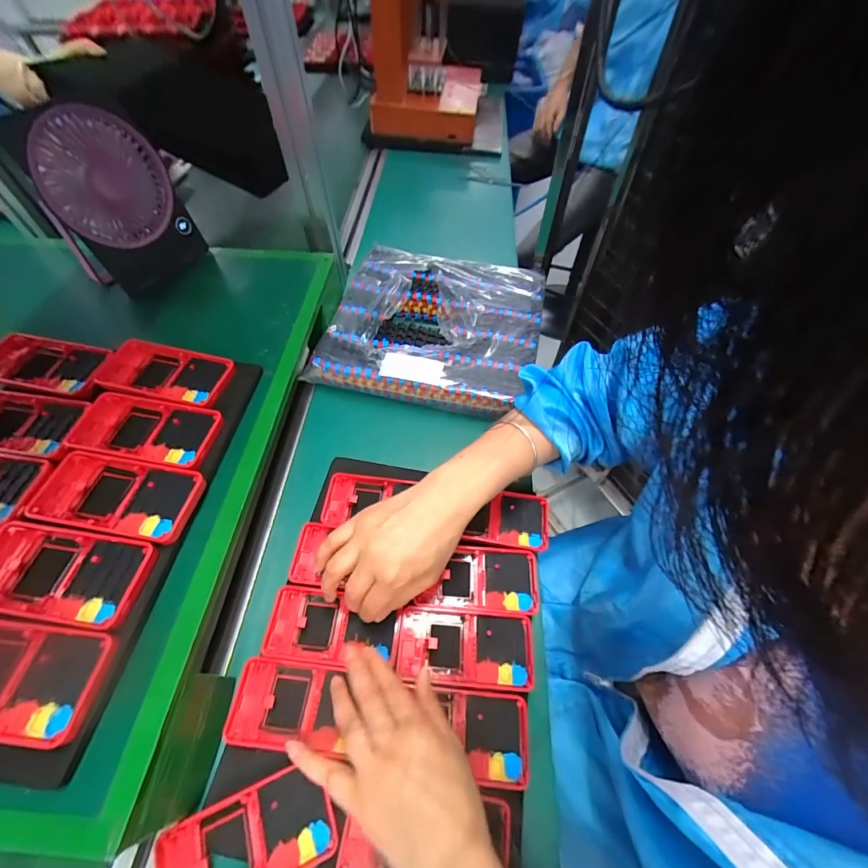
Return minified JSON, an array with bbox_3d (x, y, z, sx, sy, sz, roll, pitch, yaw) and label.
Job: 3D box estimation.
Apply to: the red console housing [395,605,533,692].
[{"bbox_3d":[0.028,0.196,0.361,0.122,0.013,0.060,5,58,2],"label":"red console housing"}]

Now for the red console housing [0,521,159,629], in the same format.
[{"bbox_3d":[-0.279,0.104,0.293,0.123,0.013,0.062,6,58,3],"label":"red console housing"}]

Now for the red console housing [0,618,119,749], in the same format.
[{"bbox_3d":[-0.281,0.159,0.257,0.125,0.013,0.063,5,58,3],"label":"red console housing"}]

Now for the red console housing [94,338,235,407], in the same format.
[{"bbox_3d":[-0.276,-0.062,0.404,0.134,0.014,0.065,11,58,6],"label":"red console housing"}]

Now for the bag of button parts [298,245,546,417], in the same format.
[{"bbox_3d":[0.004,-0.169,0.577,0.295,0.053,0.283,11,58,6],"label":"bag of button parts"}]

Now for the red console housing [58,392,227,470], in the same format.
[{"bbox_3d":[-0.267,-0.003,0.365,0.126,0.012,0.063,9,58,5],"label":"red console housing"}]

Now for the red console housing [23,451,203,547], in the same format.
[{"bbox_3d":[-0.266,0.052,0.330,0.127,0.010,0.063,8,58,4],"label":"red console housing"}]

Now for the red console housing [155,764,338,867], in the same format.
[{"bbox_3d":[-0.140,0.304,0.291,0.123,0.017,0.062,-19,60,-12],"label":"red console housing"}]

